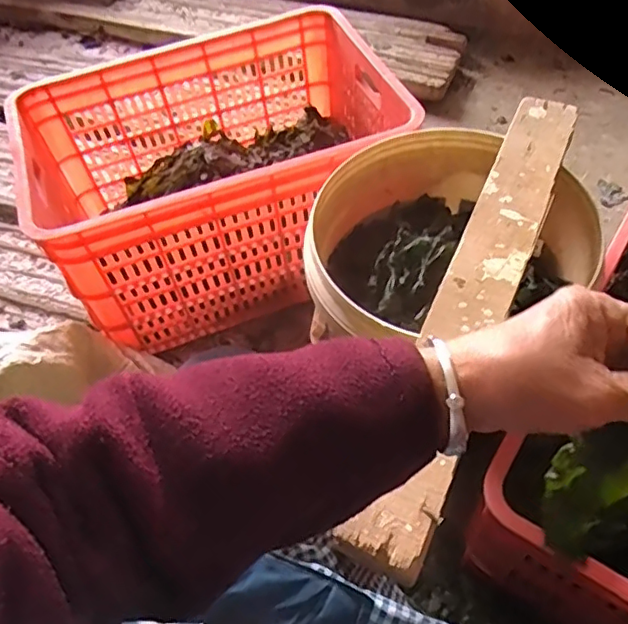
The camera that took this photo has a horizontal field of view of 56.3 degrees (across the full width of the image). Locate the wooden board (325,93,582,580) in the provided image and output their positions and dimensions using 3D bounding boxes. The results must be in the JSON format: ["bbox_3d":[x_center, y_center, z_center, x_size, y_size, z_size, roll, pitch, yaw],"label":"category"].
[{"bbox_3d":[0.149,-0.029,0.517,0.065,0.014,0.510,20,59,17],"label":"wooden board"}]

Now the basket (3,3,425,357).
[{"bbox_3d":[-0.144,-0.223,0.910,0.531,0.242,0.384,-25,58,-13],"label":"basket"}]

